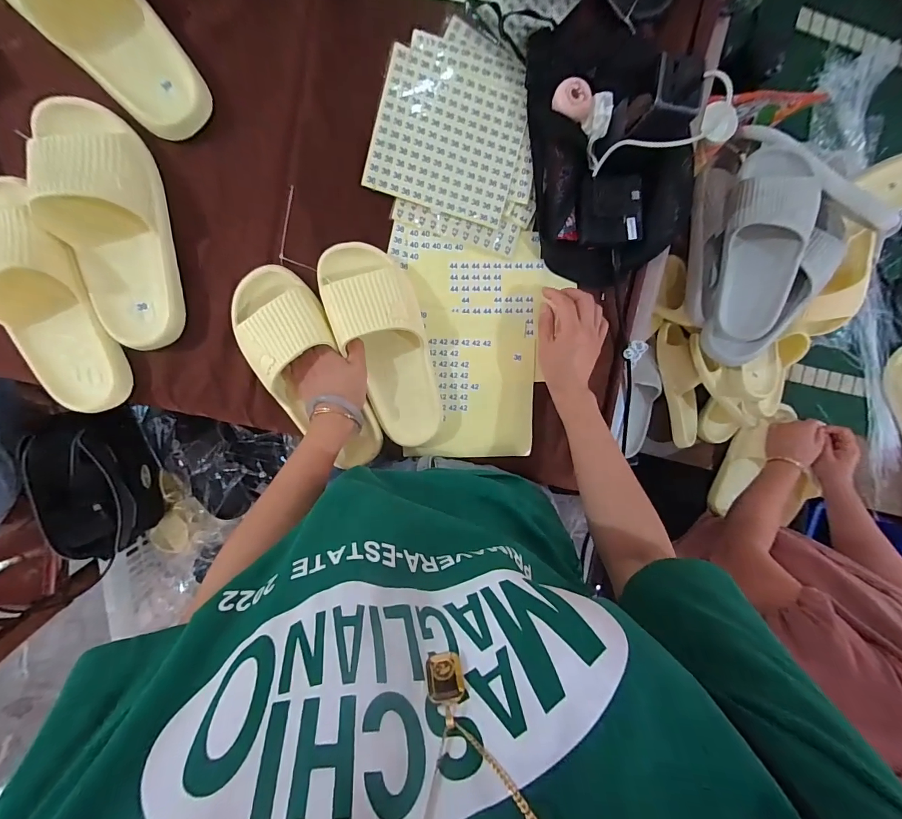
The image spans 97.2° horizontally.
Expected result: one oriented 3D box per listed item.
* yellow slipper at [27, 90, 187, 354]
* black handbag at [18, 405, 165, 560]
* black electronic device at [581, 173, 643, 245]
[{"bbox_3d":[-0.360,-0.196,0.421,0.104,0.055,0.258,-17,99,-4],"label":"yellow slipper"},{"bbox_3d":[-0.677,0.143,0.763,0.192,0.116,0.303,13,94,-8],"label":"black handbag"},{"bbox_3d":[0.197,-0.245,0.492,0.071,0.018,0.076,-4,99,8],"label":"black electronic device"}]

